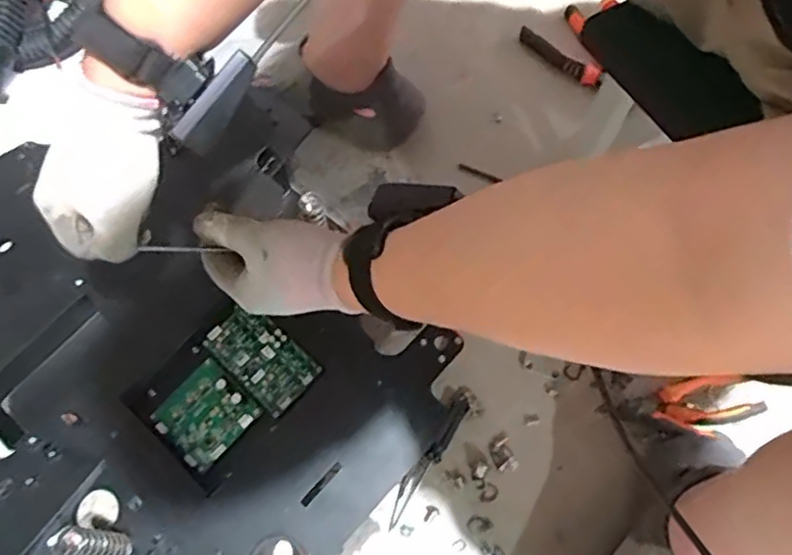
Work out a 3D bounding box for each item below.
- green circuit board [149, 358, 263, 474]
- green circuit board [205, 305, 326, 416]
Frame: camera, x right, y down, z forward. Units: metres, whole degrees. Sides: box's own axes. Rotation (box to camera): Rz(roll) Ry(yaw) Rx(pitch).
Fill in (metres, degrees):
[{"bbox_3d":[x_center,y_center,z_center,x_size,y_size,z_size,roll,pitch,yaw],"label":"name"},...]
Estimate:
[{"bbox_3d":[-0.185,0.128,0.591,0.080,0.034,0.079,40,70,17],"label":"green circuit board"},{"bbox_3d":[-0.134,0.078,0.614,0.110,0.015,0.064,40,70,17],"label":"green circuit board"}]

